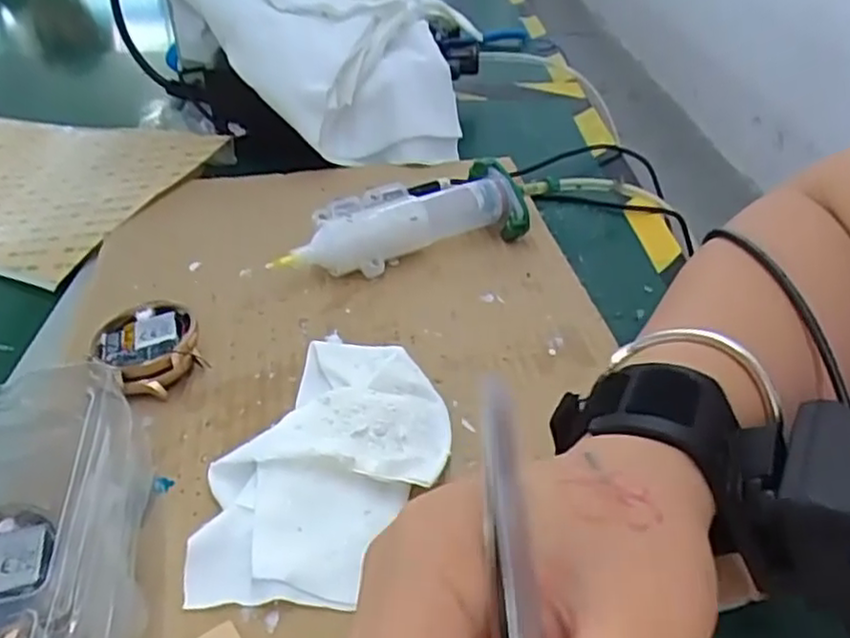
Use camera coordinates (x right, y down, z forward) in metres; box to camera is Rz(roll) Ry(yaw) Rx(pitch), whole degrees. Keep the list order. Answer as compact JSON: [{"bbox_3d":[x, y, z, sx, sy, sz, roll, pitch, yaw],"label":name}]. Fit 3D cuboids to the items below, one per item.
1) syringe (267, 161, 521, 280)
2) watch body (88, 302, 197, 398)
[{"bbox_3d":[-0.012,-0.050,0.375,0.134,0.032,0.038,-16,40,-22],"label":"syringe"},{"bbox_3d":[-0.119,0.014,0.305,0.041,0.019,0.048,-17,40,-22],"label":"watch body"}]

